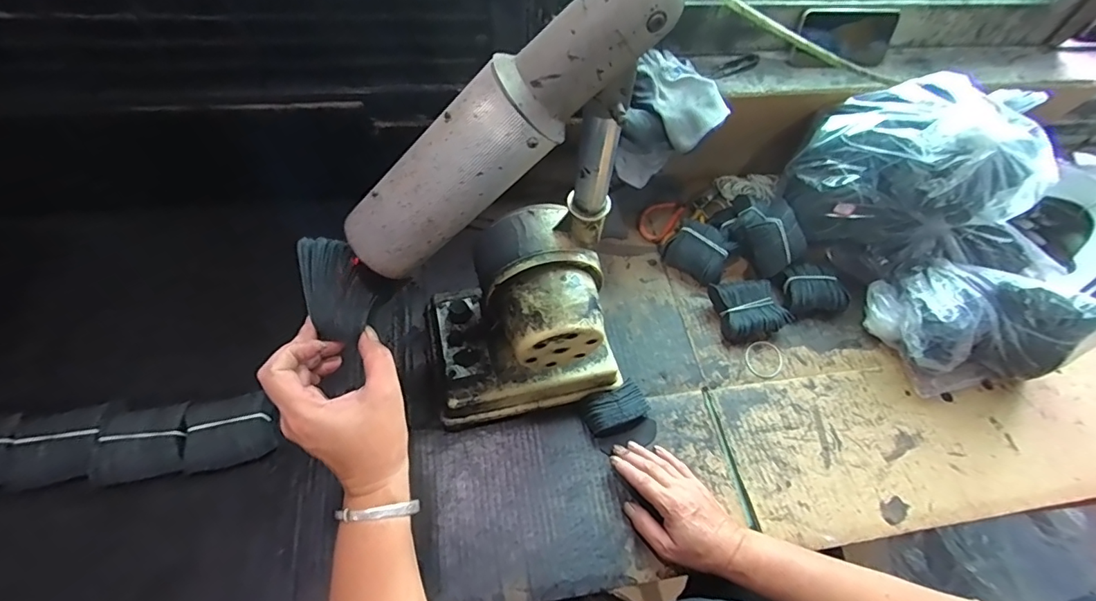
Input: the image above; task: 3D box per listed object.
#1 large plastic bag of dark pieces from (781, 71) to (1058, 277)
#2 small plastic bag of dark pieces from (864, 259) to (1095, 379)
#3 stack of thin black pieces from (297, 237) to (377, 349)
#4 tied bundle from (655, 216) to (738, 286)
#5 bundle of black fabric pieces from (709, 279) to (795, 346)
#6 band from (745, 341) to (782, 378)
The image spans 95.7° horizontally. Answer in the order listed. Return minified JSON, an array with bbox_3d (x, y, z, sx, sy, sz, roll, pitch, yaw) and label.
[{"bbox_3d":[0.517,-0.178,0.698,0.314,0.202,0.215,-17,61,-15],"label":"large plastic bag of dark pieces"},{"bbox_3d":[0.551,0.022,0.644,0.203,0.132,0.141,6,58,-1],"label":"small plastic bag of dark pieces"},{"bbox_3d":[-0.160,-0.009,0.377,0.044,0.015,0.084,-11,84,-30],"label":"stack of thin black pieces"},{"bbox_3d":[0.221,-0.073,0.725,0.092,0.047,0.074,37,62,17],"label":"tied bundle"},{"bbox_3d":[0.274,0.013,0.684,0.085,0.035,0.080,-12,60,-12],"label":"bundle of black fabric pieces"},{"bbox_3d":[0.292,0.079,0.671,0.049,0.004,0.055,36,62,17],"label":"band"}]

